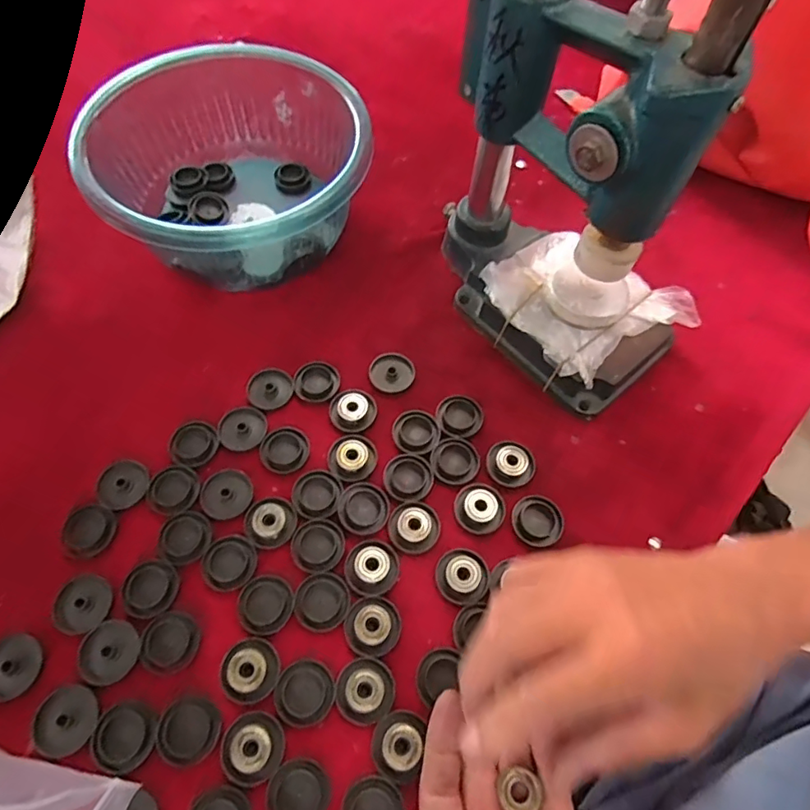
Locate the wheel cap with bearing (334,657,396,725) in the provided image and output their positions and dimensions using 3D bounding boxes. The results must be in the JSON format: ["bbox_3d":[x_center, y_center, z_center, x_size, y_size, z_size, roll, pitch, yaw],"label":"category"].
[{"bbox_3d":[-0.023,0.161,0.296,0.033,0.005,0.032,1,63,-2],"label":"wheel cap with bearing"}]

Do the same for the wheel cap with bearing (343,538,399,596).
[{"bbox_3d":[-0.021,0.100,0.325,0.032,0.007,0.033,1,63,-2],"label":"wheel cap with bearing"}]

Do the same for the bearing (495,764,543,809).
[{"bbox_3d":[0.056,0.189,0.258,0.020,0.007,0.020,30,66,12],"label":"bearing"}]

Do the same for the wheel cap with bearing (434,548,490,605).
[{"bbox_3d":[0.036,0.105,0.325,0.033,0.009,0.033,1,63,-2],"label":"wheel cap with bearing"}]

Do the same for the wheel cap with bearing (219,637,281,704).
[{"bbox_3d":[-0.088,0.150,0.297,0.032,0.007,0.032,1,63,-2],"label":"wheel cap with bearing"}]

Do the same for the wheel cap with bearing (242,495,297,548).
[{"bbox_3d":[-0.087,0.075,0.338,0.032,0.006,0.032,1,63,-2],"label":"wheel cap with bearing"}]

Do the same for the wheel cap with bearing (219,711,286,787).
[{"bbox_3d":[-0.082,0.183,0.281,0.033,0.005,0.032,1,63,-2],"label":"wheel cap with bearing"}]

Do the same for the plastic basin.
[{"bbox_3d":[-0.134,-0.183,0.429,0.201,0.093,0.194,1,63,-2],"label":"plastic basin"}]

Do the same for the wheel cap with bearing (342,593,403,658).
[{"bbox_3d":[-0.019,0.131,0.311,0.032,0.005,0.033,1,63,-2],"label":"wheel cap with bearing"}]

